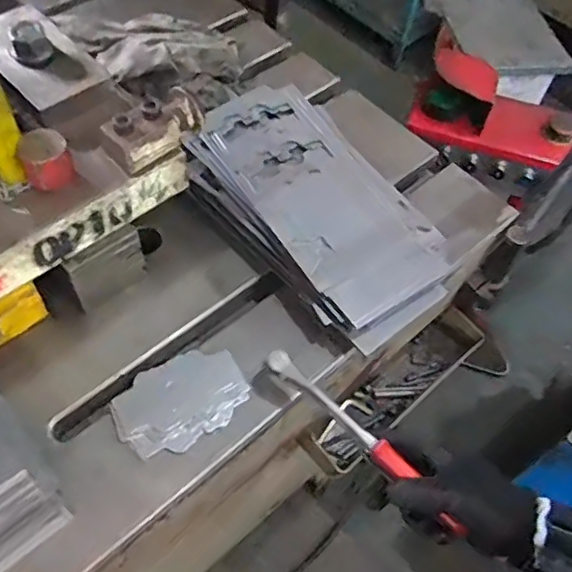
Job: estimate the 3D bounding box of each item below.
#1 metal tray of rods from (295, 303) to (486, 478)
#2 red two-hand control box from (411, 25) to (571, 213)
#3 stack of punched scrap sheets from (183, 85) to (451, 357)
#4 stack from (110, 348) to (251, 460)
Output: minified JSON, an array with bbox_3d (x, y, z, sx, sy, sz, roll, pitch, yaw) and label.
[{"bbox_3d":[0.174,0.136,0.876,0.272,0.050,0.077,-35,65,-24],"label":"metal tray of rods"},{"bbox_3d":[0.517,-0.269,1.145,0.540,0.215,0.139,18,57,8],"label":"red two-hand control box"},{"bbox_3d":[0.031,-0.088,0.655,0.175,0.050,0.322,-33,64,-23],"label":"stack of punched scrap sheets"},{"bbox_3d":[-0.094,0.105,0.557,0.120,0.017,0.076,-28,63,-21],"label":"stack"}]

